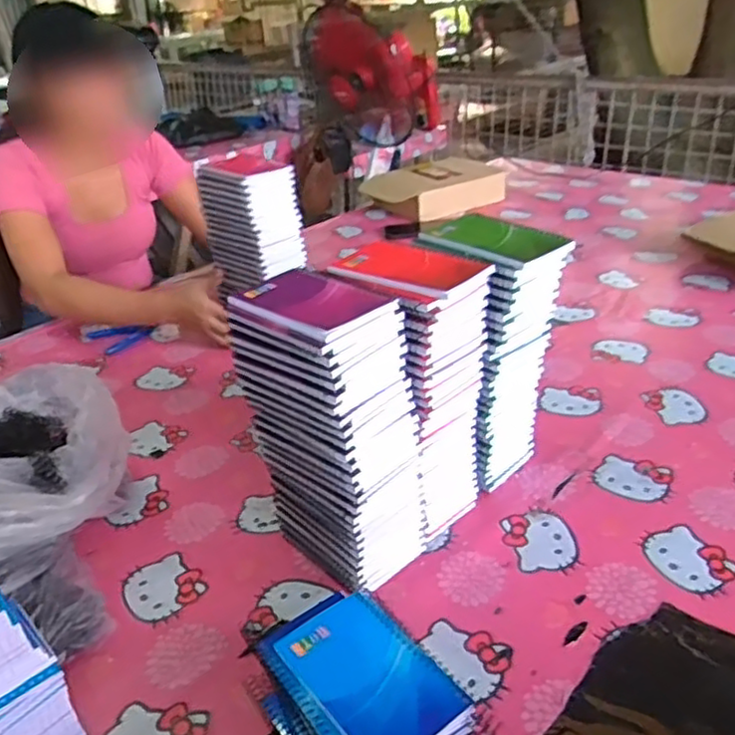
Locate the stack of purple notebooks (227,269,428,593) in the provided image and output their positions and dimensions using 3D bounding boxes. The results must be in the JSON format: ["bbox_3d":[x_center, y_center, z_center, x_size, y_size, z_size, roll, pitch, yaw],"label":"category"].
[{"bbox_3d":[-0.028,0.066,0.655,0.134,0.294,0.112,20,38,37],"label":"stack of purple notebooks"}]

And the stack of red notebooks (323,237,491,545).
[{"bbox_3d":[0.048,0.033,0.691,0.120,0.290,0.106,19,37,37],"label":"stack of red notebooks"}]

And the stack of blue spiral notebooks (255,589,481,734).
[{"bbox_3d":[-0.002,0.258,0.504,0.108,0.088,0.157,-22,33,-27],"label":"stack of blue spiral notebooks"}]

